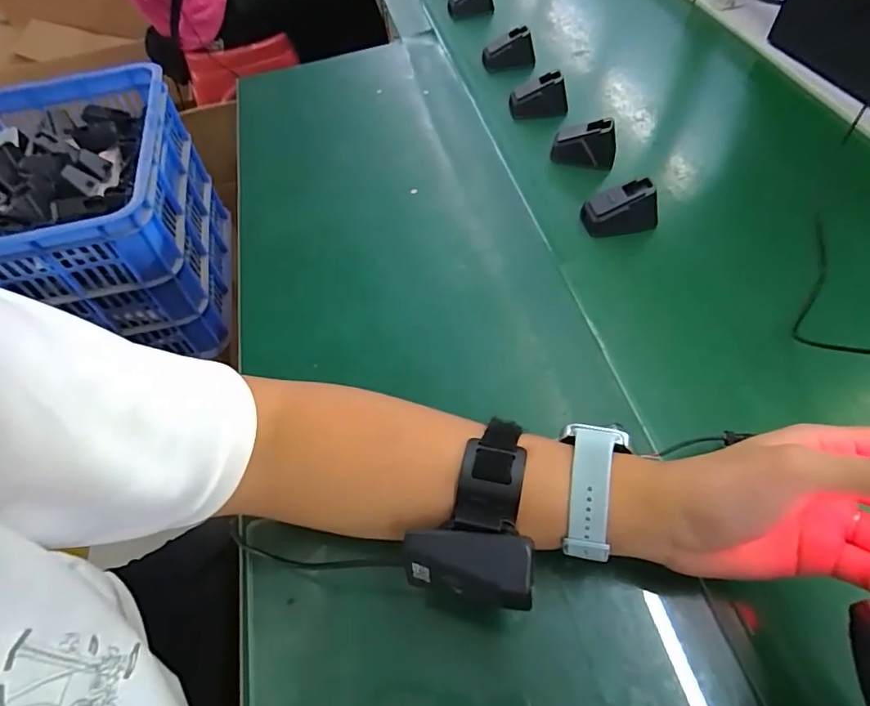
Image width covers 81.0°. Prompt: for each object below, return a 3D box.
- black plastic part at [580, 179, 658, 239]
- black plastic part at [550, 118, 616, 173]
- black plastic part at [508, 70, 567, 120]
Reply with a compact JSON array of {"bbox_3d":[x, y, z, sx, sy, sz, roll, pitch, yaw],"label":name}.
[{"bbox_3d":[0.176,-0.136,0.483,0.064,0.039,0.042,-8,53,-1],"label":"black plastic part"},{"bbox_3d":[0.161,-0.223,0.549,0.065,0.047,0.033,11,55,13],"label":"black plastic part"},{"bbox_3d":[0.124,-0.303,0.606,0.066,0.050,0.022,-4,53,2],"label":"black plastic part"}]

